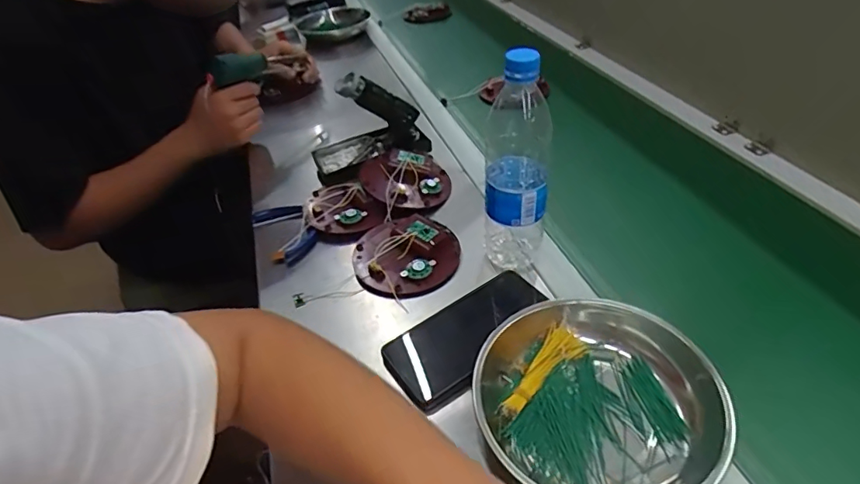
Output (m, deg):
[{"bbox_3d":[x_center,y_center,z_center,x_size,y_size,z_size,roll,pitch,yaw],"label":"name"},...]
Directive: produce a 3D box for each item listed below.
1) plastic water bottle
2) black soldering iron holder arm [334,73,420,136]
[{"bbox_3d":[0.085,-0.073,0.494,0.059,0.226,0.056,1,41,9],"label":"plastic water bottle"},{"bbox_3d":[-0.068,-0.192,0.699,0.034,0.127,0.042,40,102,41],"label":"black soldering iron holder arm"}]

